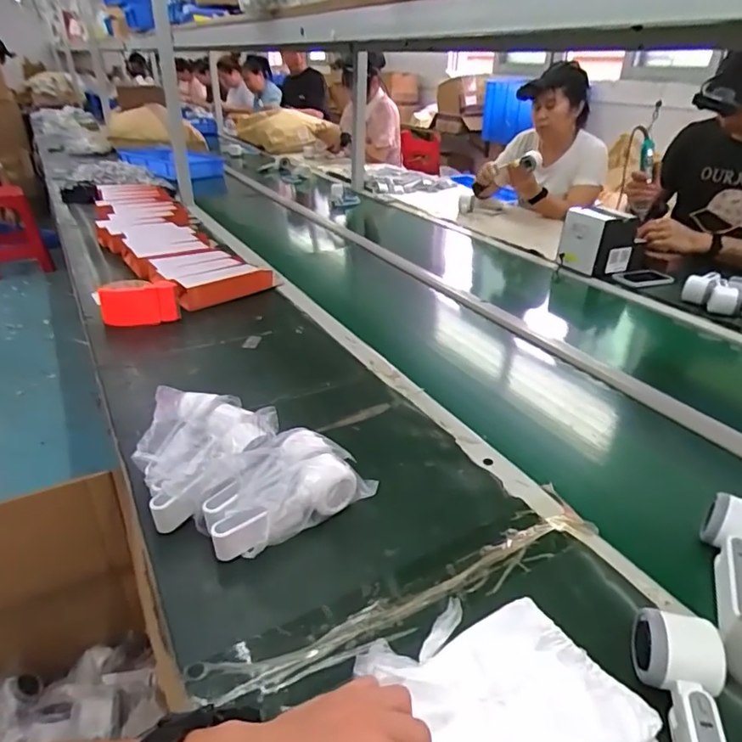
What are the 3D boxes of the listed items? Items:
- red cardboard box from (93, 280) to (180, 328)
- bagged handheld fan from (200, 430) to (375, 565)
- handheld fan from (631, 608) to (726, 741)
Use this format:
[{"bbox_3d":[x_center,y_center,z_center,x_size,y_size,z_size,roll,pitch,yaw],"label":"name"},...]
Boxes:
[{"bbox_3d":[-0.455,-0.132,1.048,0.147,0.076,0.058,-2,30,-5],"label":"red cardboard box"},{"bbox_3d":[-0.099,0.131,0.608,0.188,0.073,0.116,-23,38,-35],"label":"bagged handheld fan"},{"bbox_3d":[0.234,0.264,0.396,0.056,0.058,0.158,9,31,13],"label":"handheld fan"}]

